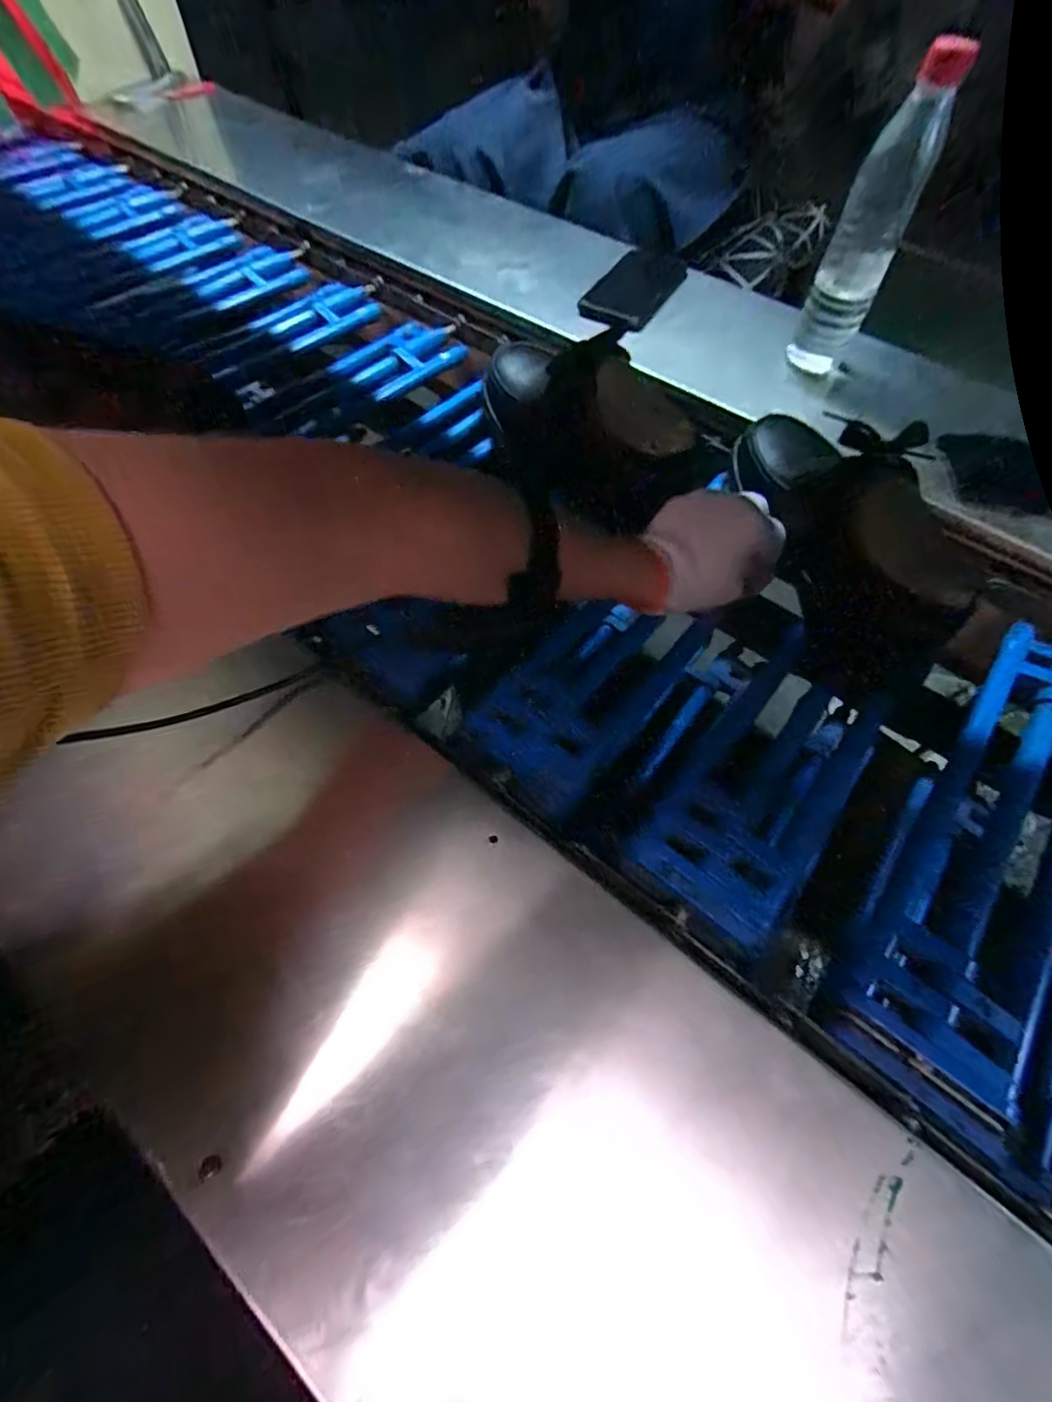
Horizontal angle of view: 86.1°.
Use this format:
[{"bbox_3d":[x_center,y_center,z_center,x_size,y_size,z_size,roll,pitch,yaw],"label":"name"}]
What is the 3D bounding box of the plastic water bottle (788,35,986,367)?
[{"bbox_3d":[0.302,-0.411,0.503,0.057,0.205,0.052,26,60,14],"label":"plastic water bottle"}]

